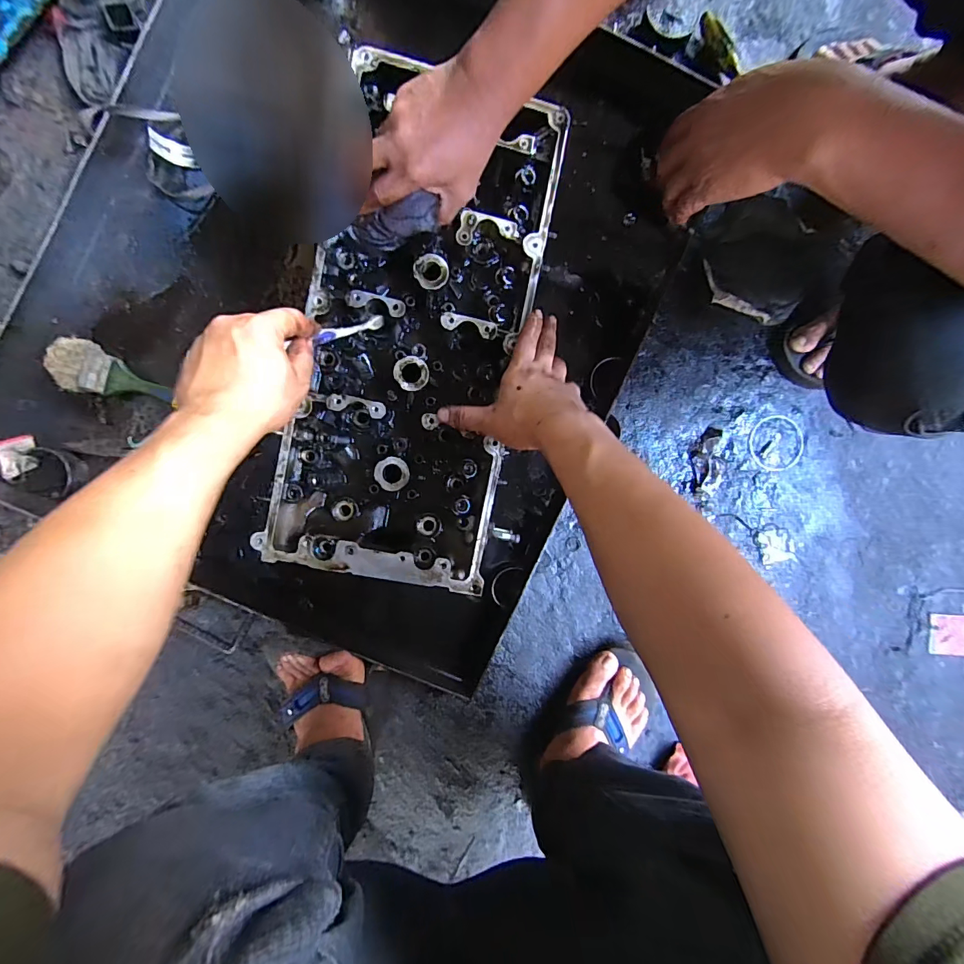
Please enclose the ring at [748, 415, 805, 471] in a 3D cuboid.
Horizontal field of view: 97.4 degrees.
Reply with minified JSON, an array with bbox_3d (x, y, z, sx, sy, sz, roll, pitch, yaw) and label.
[{"bbox_3d":[0.413,-0.054,0.591,0.079,0.004,0.078,0,92,-2],"label":"ring"}]

